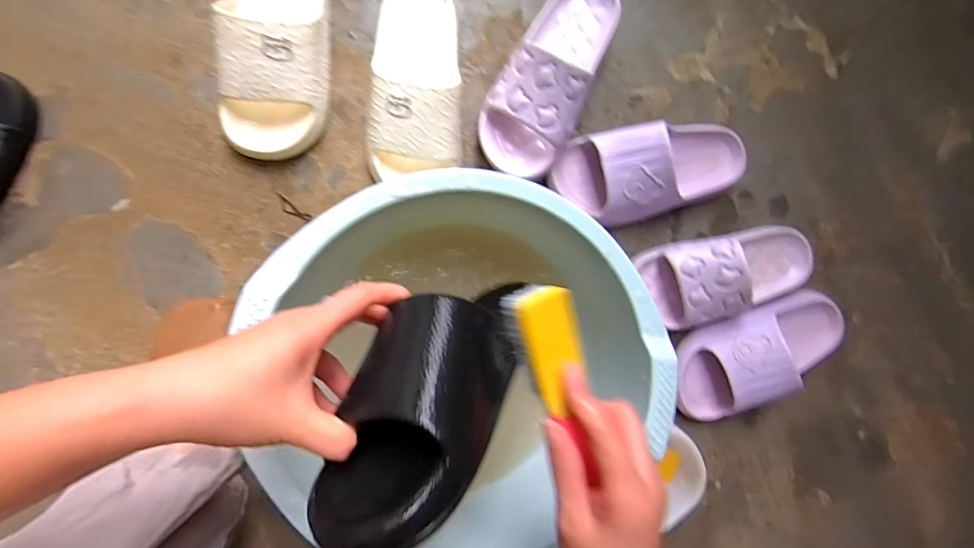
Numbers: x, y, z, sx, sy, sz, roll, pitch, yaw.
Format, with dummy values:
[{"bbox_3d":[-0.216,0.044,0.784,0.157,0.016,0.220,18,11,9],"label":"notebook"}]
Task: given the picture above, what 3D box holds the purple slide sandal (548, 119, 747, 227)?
[{"bbox_3d":[0.207,-0.127,0.525,0.241,0.074,0.106,-11,91,-9],"label":"purple slide sandal"}]

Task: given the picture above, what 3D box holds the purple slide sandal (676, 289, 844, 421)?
[{"bbox_3d":[0.358,0.101,0.545,0.245,0.075,0.114,-19,93,-9],"label":"purple slide sandal"}]

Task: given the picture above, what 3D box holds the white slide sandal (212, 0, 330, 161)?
[{"bbox_3d":[-0.224,-0.254,0.447,0.104,0.073,0.256,0,90,-9],"label":"white slide sandal"}]

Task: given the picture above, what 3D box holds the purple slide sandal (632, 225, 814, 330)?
[{"bbox_3d":[0.307,-0.002,0.529,0.226,0.079,0.102,-14,92,-9],"label":"purple slide sandal"}]

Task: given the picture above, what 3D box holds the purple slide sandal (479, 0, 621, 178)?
[{"bbox_3d":[0.077,-0.234,0.492,0.100,0.088,0.243,28,85,-8],"label":"purple slide sandal"}]

